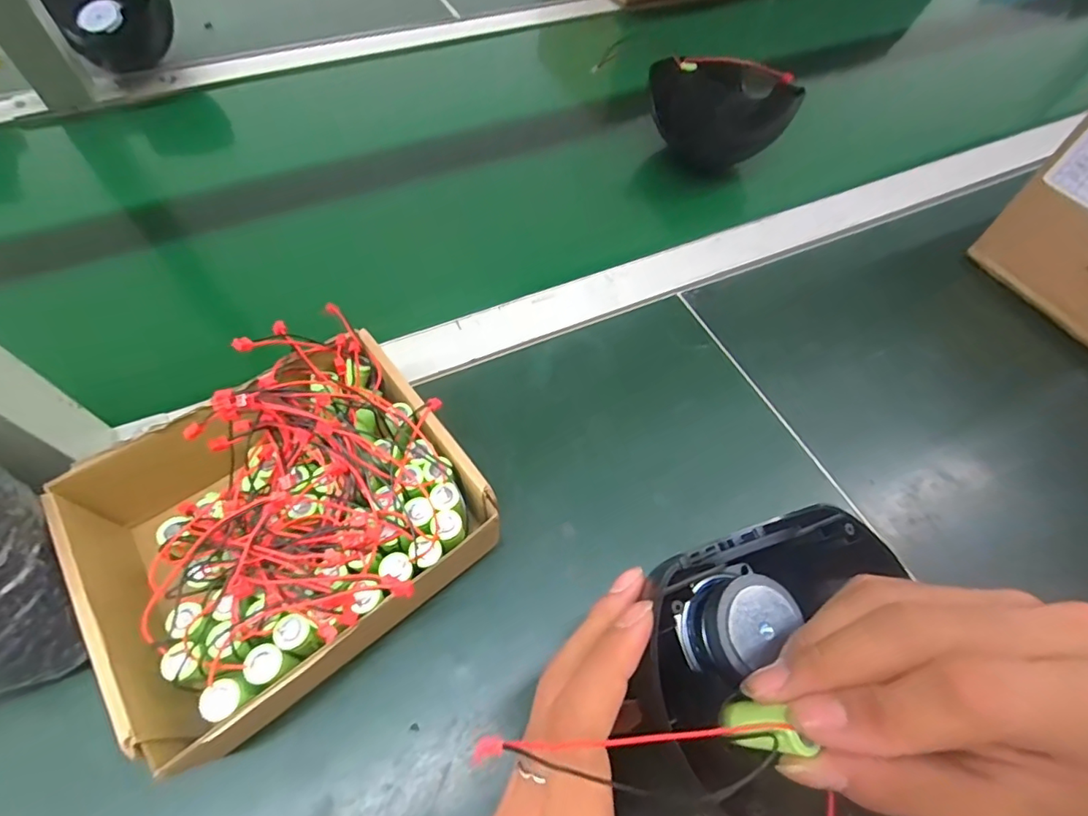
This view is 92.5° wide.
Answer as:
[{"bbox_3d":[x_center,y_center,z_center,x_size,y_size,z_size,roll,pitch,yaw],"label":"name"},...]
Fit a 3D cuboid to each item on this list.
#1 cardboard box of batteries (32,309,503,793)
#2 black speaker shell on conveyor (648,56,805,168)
[{"bbox_3d":[-0.125,0.051,0.254,0.159,0.076,0.160,-34,63,-21],"label":"cardboard box of batteries"},{"bbox_3d":[0.158,-0.272,0.481,0.121,0.082,0.052,11,57,6],"label":"black speaker shell on conveyor"}]

